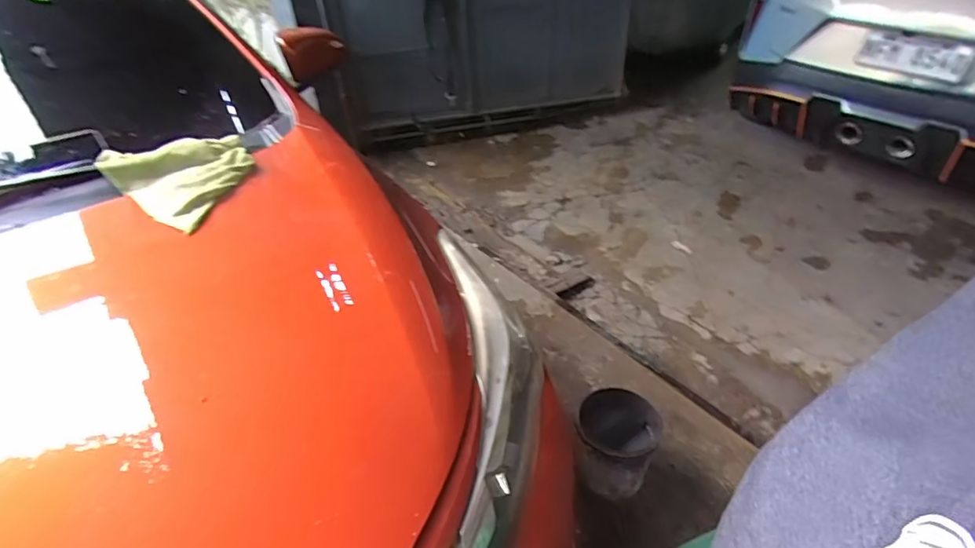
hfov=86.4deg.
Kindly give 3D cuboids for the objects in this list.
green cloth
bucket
[{"bbox_3d":[-0.540,-0.189,0.956,0.292,0.047,0.222,29,51,32],"label":"green cloth"},{"bbox_3d":[0.374,0.477,1.493,0.222,0.194,0.252,16,45,21],"label":"bucket"}]

